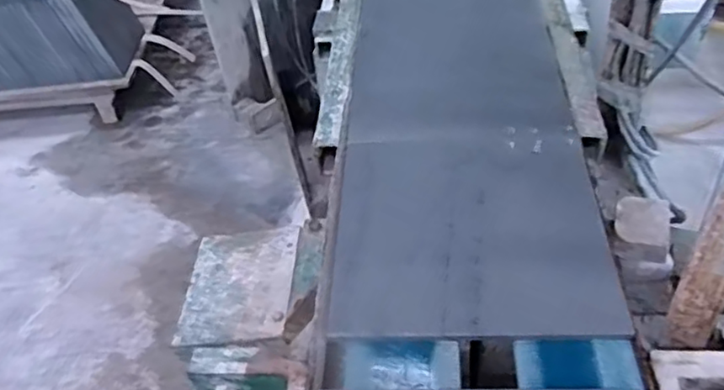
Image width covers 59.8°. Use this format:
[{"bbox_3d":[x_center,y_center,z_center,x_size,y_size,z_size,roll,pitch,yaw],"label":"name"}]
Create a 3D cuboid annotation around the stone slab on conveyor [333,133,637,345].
[{"bbox_3d":[0.125,0.033,0.744,0.300,0.017,0.310,-2,45,7],"label":"stone slab on conveyor"}]

